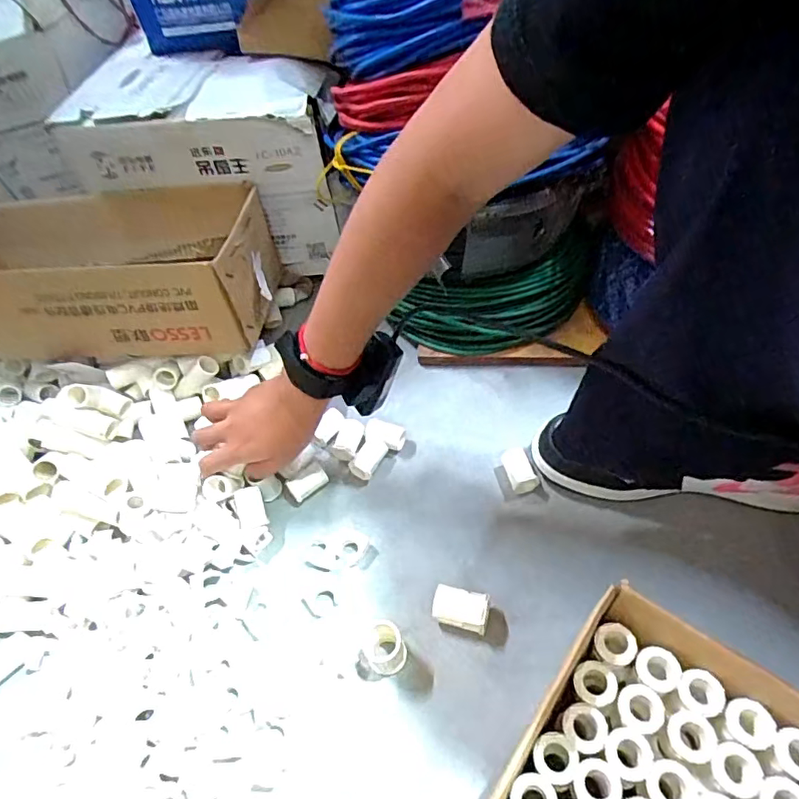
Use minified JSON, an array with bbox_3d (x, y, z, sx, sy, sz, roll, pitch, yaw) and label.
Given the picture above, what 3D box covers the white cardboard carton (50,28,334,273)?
[{"bbox_3d":[-0.216,-0.304,0.672,0.318,0.192,0.190,4,53,11],"label":"white cardboard carton"}]

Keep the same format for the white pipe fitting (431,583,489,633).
[{"bbox_3d":[0.049,0.173,0.439,0.044,0.028,0.028,12,55,14],"label":"white pipe fitting"}]

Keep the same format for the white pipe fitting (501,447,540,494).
[{"bbox_3d":[0.113,0.068,0.514,0.024,0.025,0.042,-15,53,-5],"label":"white pipe fitting"}]

